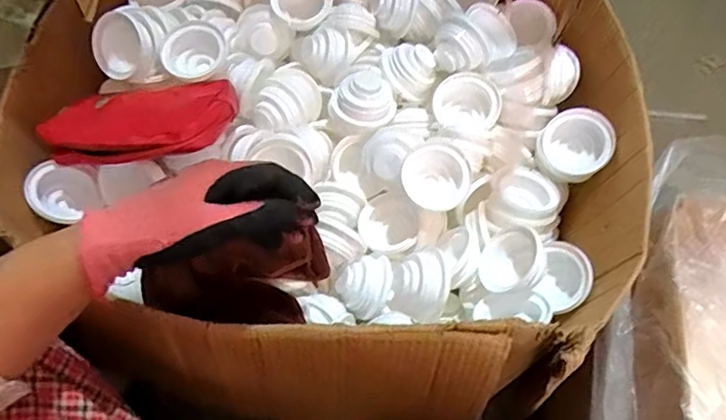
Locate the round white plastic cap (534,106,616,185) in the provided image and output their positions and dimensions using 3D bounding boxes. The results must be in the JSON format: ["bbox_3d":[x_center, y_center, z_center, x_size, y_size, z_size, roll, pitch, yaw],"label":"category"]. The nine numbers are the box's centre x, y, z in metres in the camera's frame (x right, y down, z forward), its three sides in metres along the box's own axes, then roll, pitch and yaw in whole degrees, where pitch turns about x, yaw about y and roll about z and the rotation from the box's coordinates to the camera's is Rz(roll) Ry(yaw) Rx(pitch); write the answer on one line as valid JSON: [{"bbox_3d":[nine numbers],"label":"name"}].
[{"bbox_3d":[0.244,-0.074,0.609,0.087,0.043,0.078,-33,82,25],"label":"round white plastic cap"}]

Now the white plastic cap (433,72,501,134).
[{"bbox_3d":[0.122,-0.121,0.617,0.077,0.046,0.079,10,100,20],"label":"white plastic cap"}]

